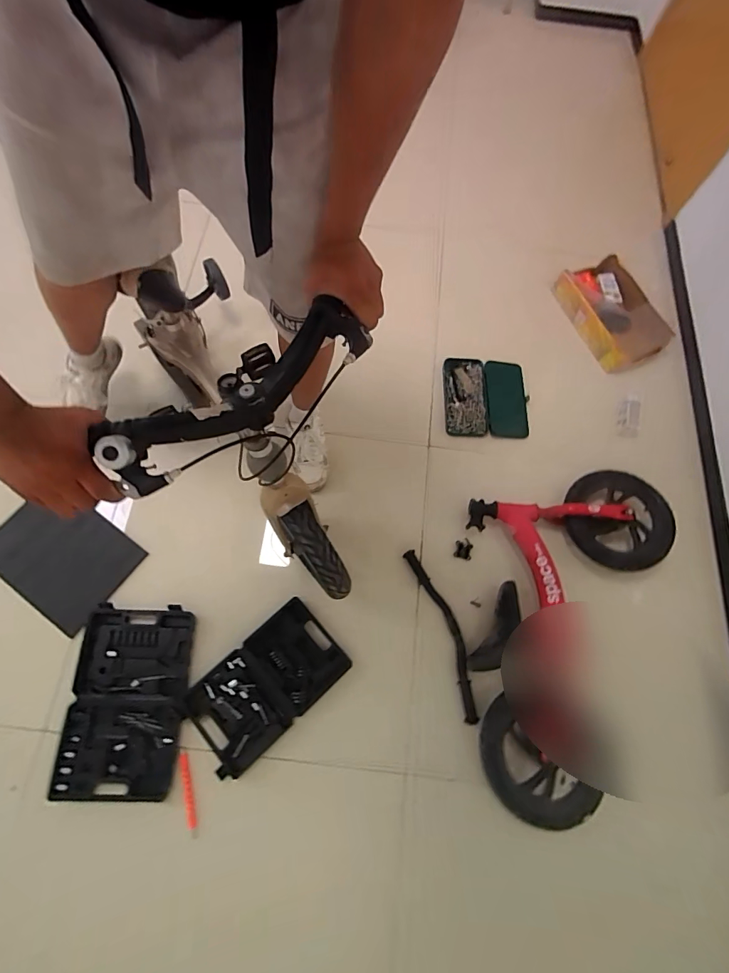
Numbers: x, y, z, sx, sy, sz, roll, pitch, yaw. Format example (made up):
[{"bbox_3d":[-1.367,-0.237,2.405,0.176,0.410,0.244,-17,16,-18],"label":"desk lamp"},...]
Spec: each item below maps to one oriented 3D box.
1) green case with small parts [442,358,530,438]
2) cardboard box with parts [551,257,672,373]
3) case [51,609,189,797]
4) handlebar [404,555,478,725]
[{"bbox_3d":[0.350,-0.259,1.227,0.236,0.023,0.236,2,73,-3],"label":"green case with small parts"},{"bbox_3d":[0.754,-0.529,1.316,0.193,0.104,0.358,-20,75,-9],"label":"cardboard box with parts"},{"bbox_3d":[-0.523,0.464,0.931,0.238,0.030,0.373,1,73,-3],"label":"case"},{"bbox_3d":[0.195,0.341,1.014,0.062,0.025,0.405,-17,75,-8],"label":"handlebar"}]

